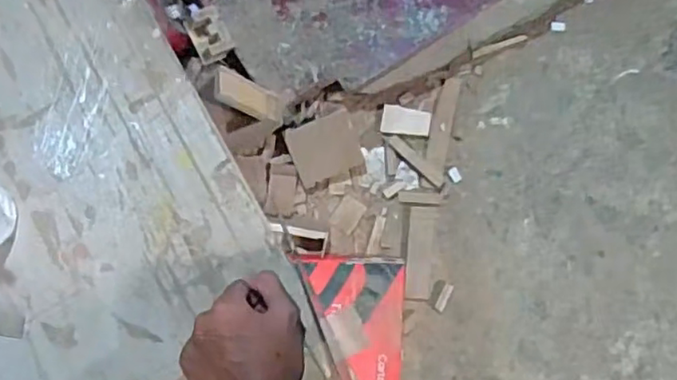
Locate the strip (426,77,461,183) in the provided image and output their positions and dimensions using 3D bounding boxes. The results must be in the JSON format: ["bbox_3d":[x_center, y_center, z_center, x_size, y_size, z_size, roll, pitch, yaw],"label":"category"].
[{"bbox_3d":[0.210,-0.130,1.279,0.043,0.012,0.198,11,85,6],"label":"strip"}]

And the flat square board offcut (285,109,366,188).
[{"bbox_3d":[-0.026,-0.083,1.267,0.133,0.011,0.120,-22,96,-6],"label":"flat square board offcut"}]

